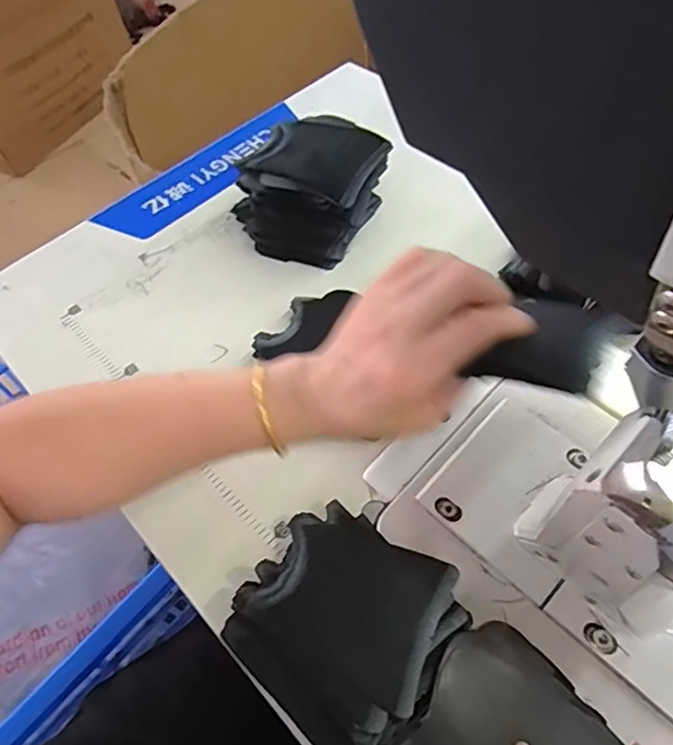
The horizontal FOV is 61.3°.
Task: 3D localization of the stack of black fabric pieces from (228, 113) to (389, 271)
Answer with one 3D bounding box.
[{"bbox_3d":[-0.025,-0.171,0.535,0.129,0.085,0.117,16,59,15],"label":"stack of black fabric pieces"}]

